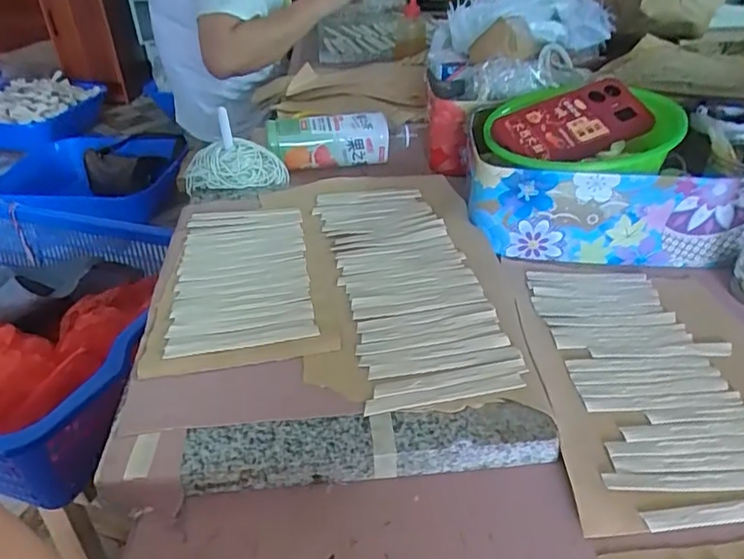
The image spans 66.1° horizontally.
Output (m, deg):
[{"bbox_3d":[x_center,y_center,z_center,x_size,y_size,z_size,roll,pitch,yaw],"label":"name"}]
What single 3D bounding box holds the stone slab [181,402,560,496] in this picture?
[{"bbox_3d":[0.000,0.114,0.389,0.243,0.027,0.035,-5,35,-3],"label":"stone slab"}]

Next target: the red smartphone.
[{"bbox_3d":[0.213,-0.167,0.607,0.171,0.015,0.080,-16,68,-12],"label":"red smartphone"}]

